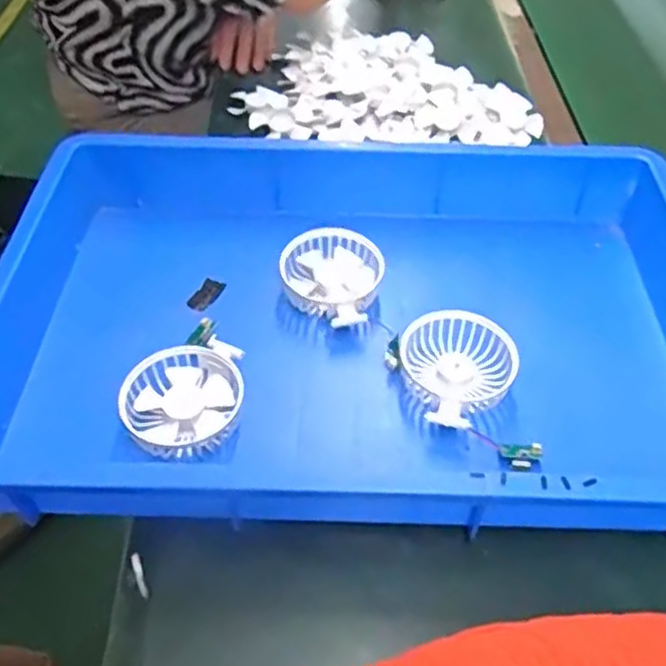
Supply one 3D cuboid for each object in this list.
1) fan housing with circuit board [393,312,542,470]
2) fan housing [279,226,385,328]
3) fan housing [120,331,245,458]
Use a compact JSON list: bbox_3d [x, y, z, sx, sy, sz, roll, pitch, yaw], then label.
[{"bbox_3d":[0.101,0.036,0.554,0.093,0.035,0.140,-1,48,-5],"label":"fan housing with circuit board"},{"bbox_3d":[-0.002,-0.049,0.632,0.087,0.039,0.103,13,48,8],"label":"fan housing"},{"bbox_3d":[-0.115,0.050,0.542,0.088,0.034,0.088,2,48,-2],"label":"fan housing"}]

